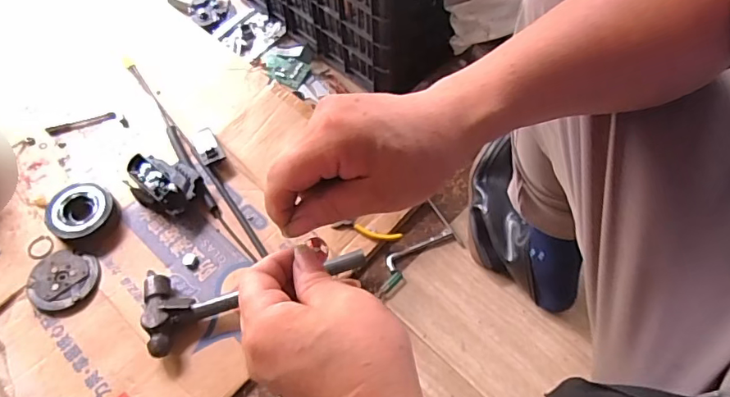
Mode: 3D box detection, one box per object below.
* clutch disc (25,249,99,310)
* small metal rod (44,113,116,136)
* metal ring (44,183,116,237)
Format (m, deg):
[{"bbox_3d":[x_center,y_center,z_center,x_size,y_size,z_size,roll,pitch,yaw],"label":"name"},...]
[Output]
[{"bbox_3d":[-0.470,0.125,0.784,0.108,0.013,0.093,14,62,10],"label":"clutch disc"},{"bbox_3d":[-0.531,-0.139,0.945,0.124,0.006,0.019,-16,61,-7],"label":"small metal rod"},{"bbox_3d":[-0.463,0.024,0.832,0.096,0.042,0.096,-1,60,1],"label":"metal ring"}]

